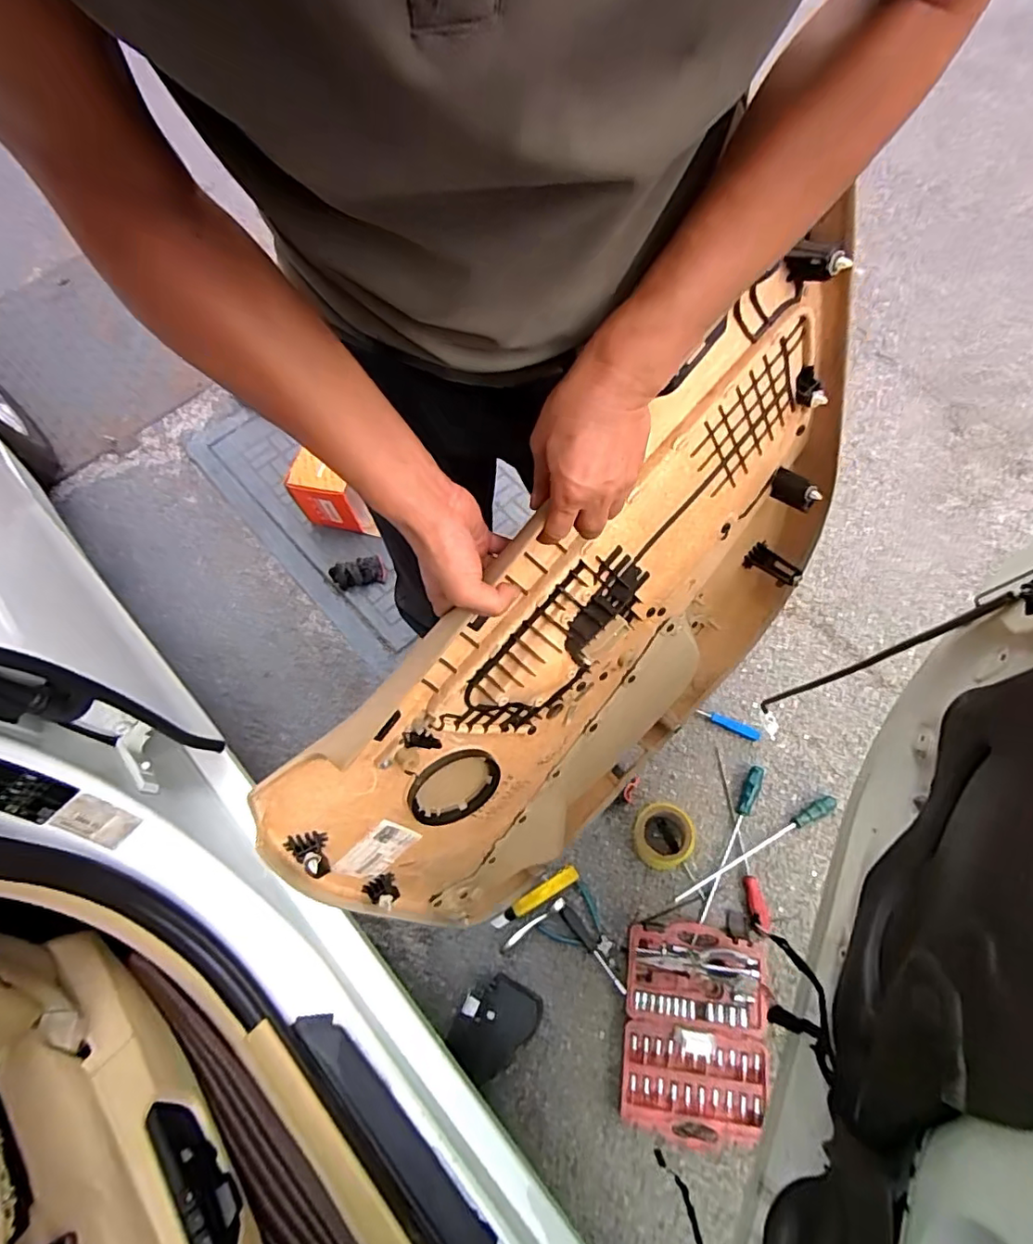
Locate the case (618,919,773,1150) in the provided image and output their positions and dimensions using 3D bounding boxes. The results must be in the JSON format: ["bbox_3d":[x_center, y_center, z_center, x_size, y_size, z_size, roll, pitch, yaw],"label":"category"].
[{"bbox_3d":[0.306,0.698,0.988,0.233,0.034,0.304,7,69,6],"label":"case"}]

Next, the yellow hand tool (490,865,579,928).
[{"bbox_3d":[0.036,0.518,1.074,0.181,0.017,0.031,-30,70,-9],"label":"yellow hand tool"}]

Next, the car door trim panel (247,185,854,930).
[{"bbox_3d":[0.091,0.053,0.692,0.788,0.582,0.083,-42,53,-4],"label":"car door trim panel"}]

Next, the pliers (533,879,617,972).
[{"bbox_3d":[0.126,0.578,1.053,0.113,0.014,0.147,-39,71,-12],"label":"pliers"}]

